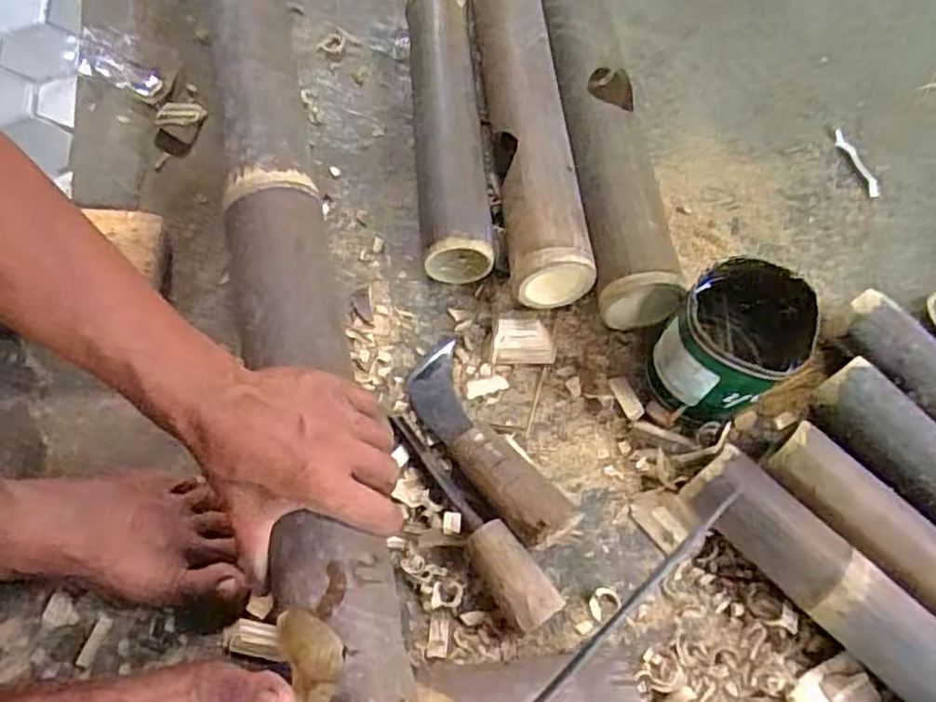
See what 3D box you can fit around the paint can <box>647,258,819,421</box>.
[{"bbox_3d":[0.213,-0.003,0.541,0.106,0.113,0.093,-40,72,-17],"label":"paint can"}]

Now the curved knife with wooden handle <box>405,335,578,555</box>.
[{"bbox_3d":[0.010,0.072,0.551,0.059,0.041,0.203,-30,69,-14],"label":"curved knife with wooden handle"}]

